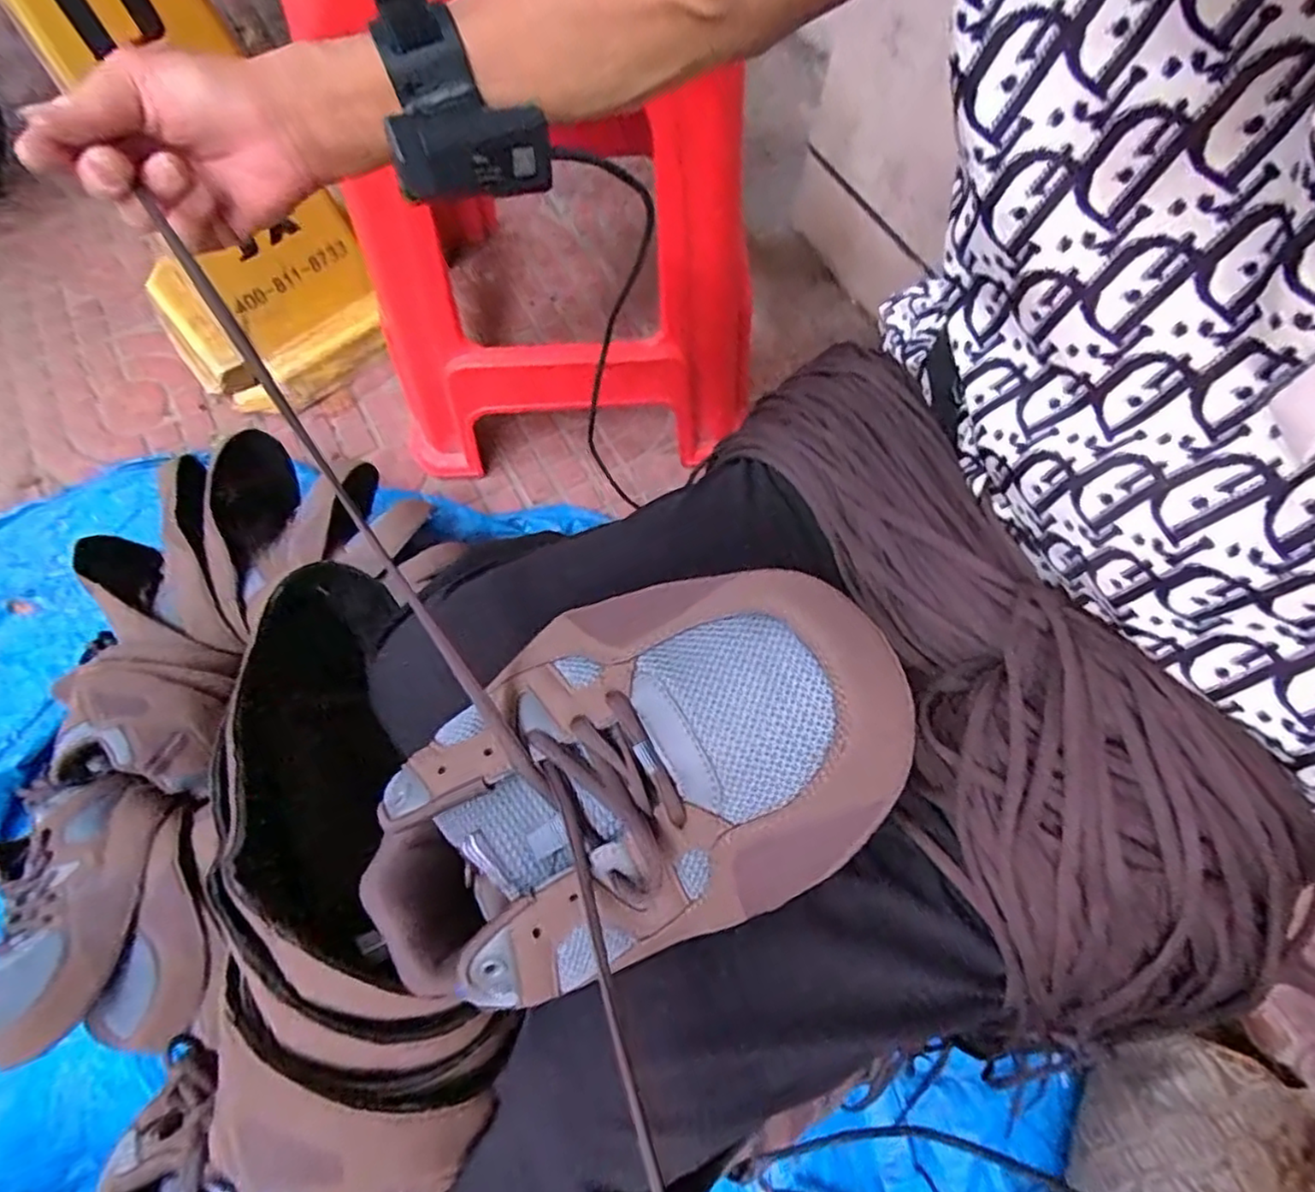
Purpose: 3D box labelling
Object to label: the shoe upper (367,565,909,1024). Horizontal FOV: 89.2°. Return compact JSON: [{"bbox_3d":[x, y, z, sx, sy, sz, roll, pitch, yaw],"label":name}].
[{"bbox_3d":[-0.020,0.066,0.254,0.221,0.080,0.122,-27,72,12],"label":"shoe upper"}]

